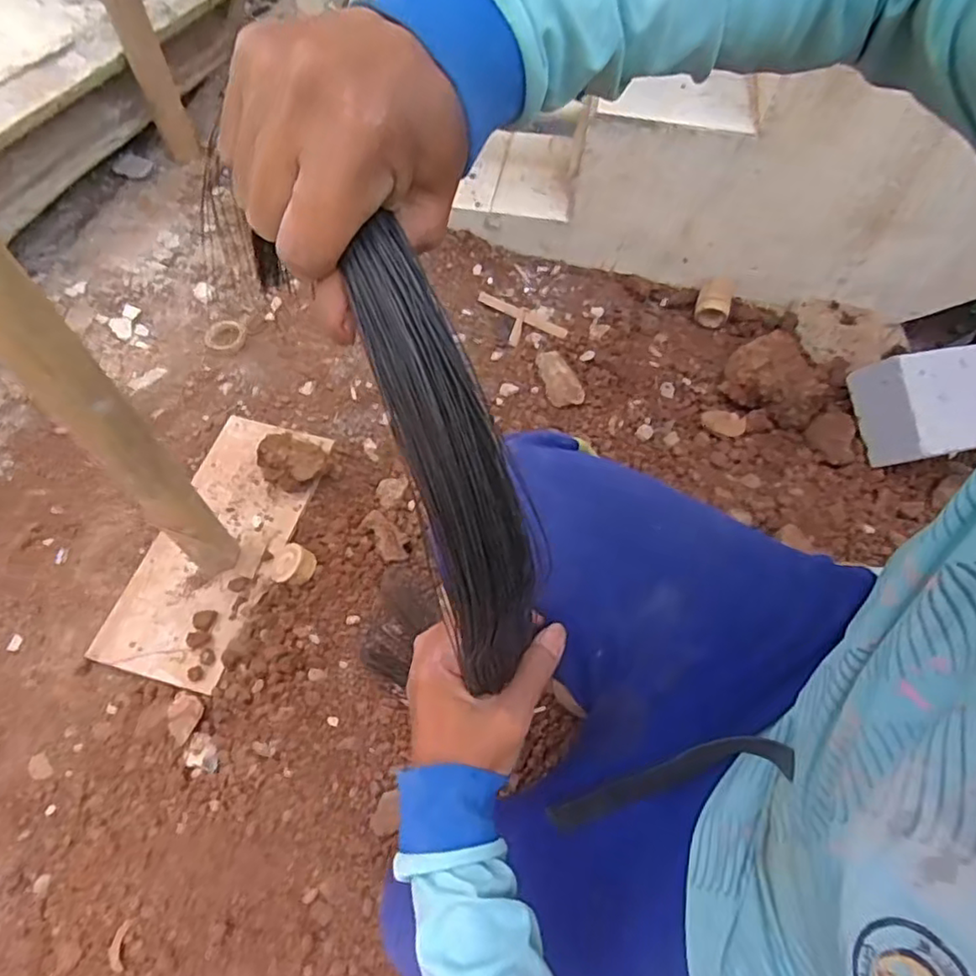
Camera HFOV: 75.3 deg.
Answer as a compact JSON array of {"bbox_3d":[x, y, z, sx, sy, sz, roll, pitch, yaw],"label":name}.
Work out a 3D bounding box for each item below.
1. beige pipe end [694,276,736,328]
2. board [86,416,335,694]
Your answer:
[{"bbox_3d":[0.427,-0.351,1.190,0.063,0.055,0.080,23,63,9],"label":"beige pipe end"},{"bbox_3d":[-0.388,0.071,0.915,0.182,0.013,0.405,15,62,5],"label":"board"}]

